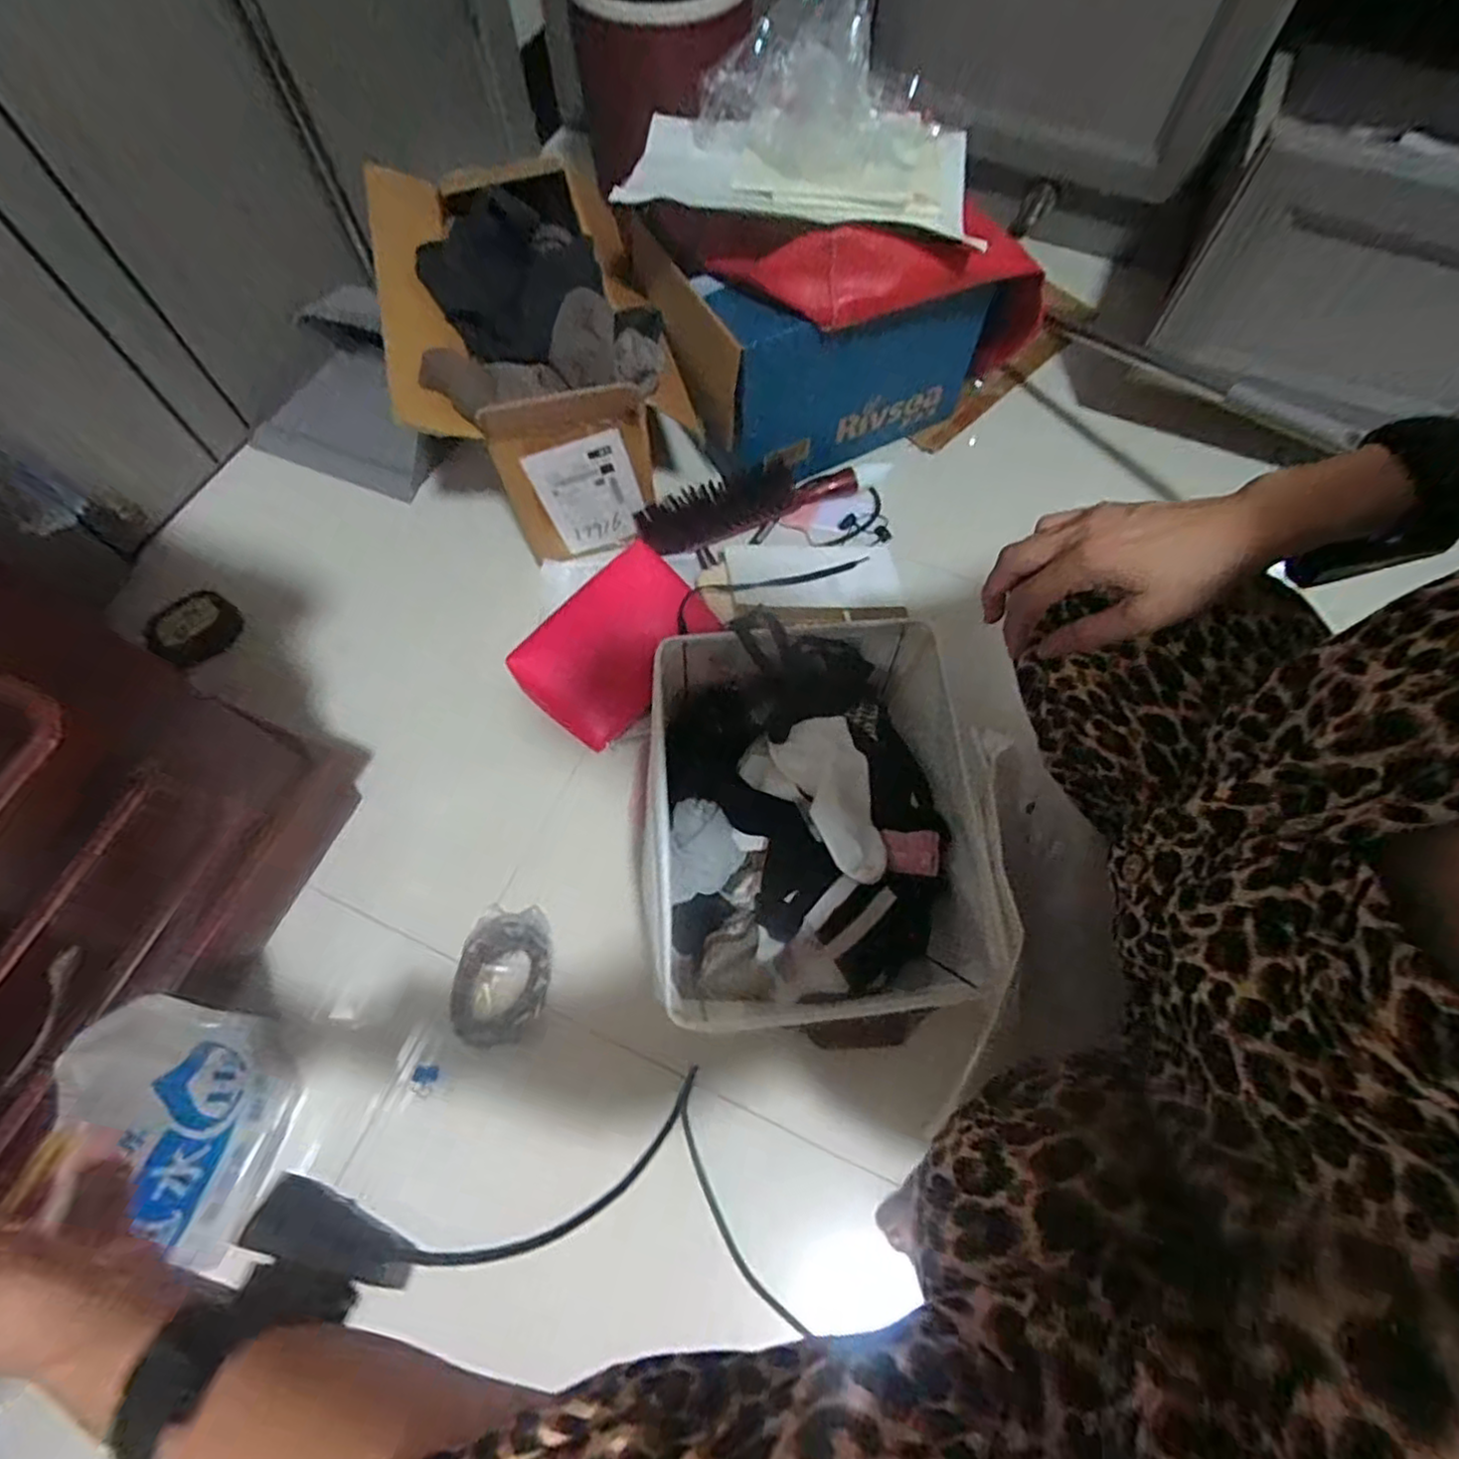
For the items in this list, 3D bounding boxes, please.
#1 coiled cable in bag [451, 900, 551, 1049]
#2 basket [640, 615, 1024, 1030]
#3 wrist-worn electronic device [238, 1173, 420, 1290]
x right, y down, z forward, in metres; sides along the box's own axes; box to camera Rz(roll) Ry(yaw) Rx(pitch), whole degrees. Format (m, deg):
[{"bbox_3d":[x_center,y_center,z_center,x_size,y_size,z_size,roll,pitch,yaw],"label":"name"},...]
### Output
[{"bbox_3d":[-0.198,0.216,0.617,0.077,0.026,0.113,0,63,0],"label":"coiled cable in bag"},{"bbox_3d":[0.074,0.089,0.596,0.270,0.141,0.303,-3,63,-2],"label":"basket"},{"bbox_3d":[-0.173,0.222,0.306,0.072,0.017,0.025,16,64,8],"label":"wrist-worn electronic device"}]

